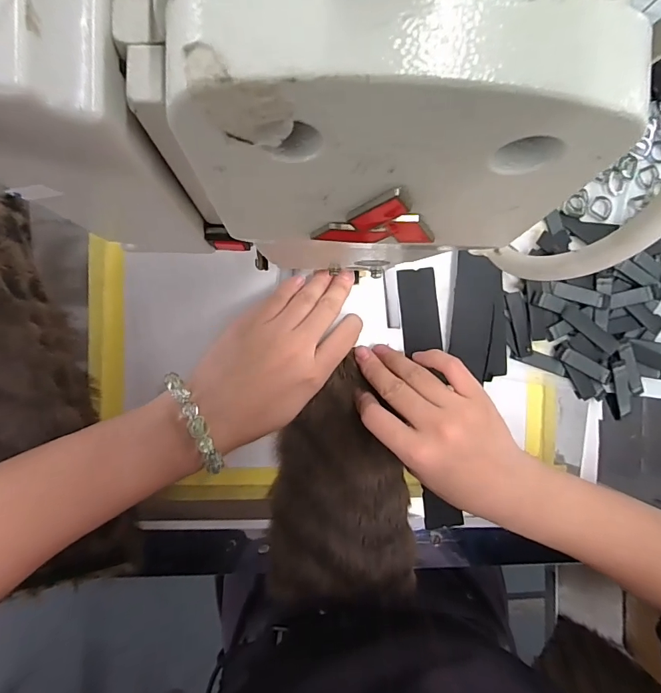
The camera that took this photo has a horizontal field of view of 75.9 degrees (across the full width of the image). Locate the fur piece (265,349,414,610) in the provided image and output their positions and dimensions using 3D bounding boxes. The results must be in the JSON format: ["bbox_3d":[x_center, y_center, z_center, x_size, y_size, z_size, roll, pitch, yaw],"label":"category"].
[{"bbox_3d":[0.006,0.105,0.309,0.103,0.029,0.176,-4,90,-5],"label":"fur piece"}]

